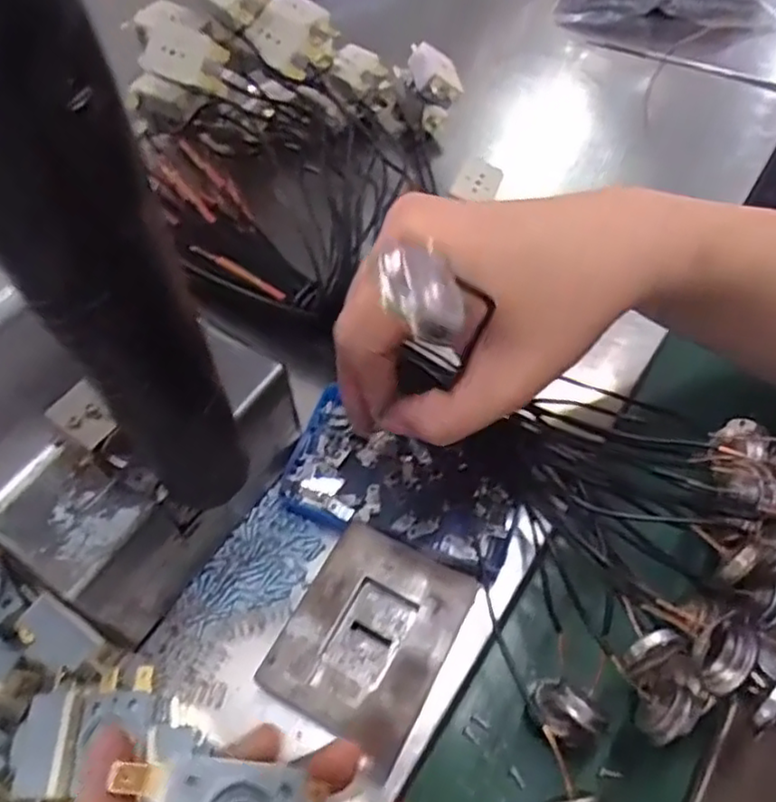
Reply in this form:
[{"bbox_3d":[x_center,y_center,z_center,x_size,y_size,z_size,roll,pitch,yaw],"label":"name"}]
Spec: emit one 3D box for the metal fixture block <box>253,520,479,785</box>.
[{"bbox_3d":[-0.008,0.102,0.292,0.063,0.027,0.080,26,63,14],"label":"metal fixture block"}]

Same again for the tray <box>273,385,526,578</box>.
[{"bbox_3d":[0.007,0.042,0.337,0.112,0.010,0.063,19,61,10],"label":"tray"}]

